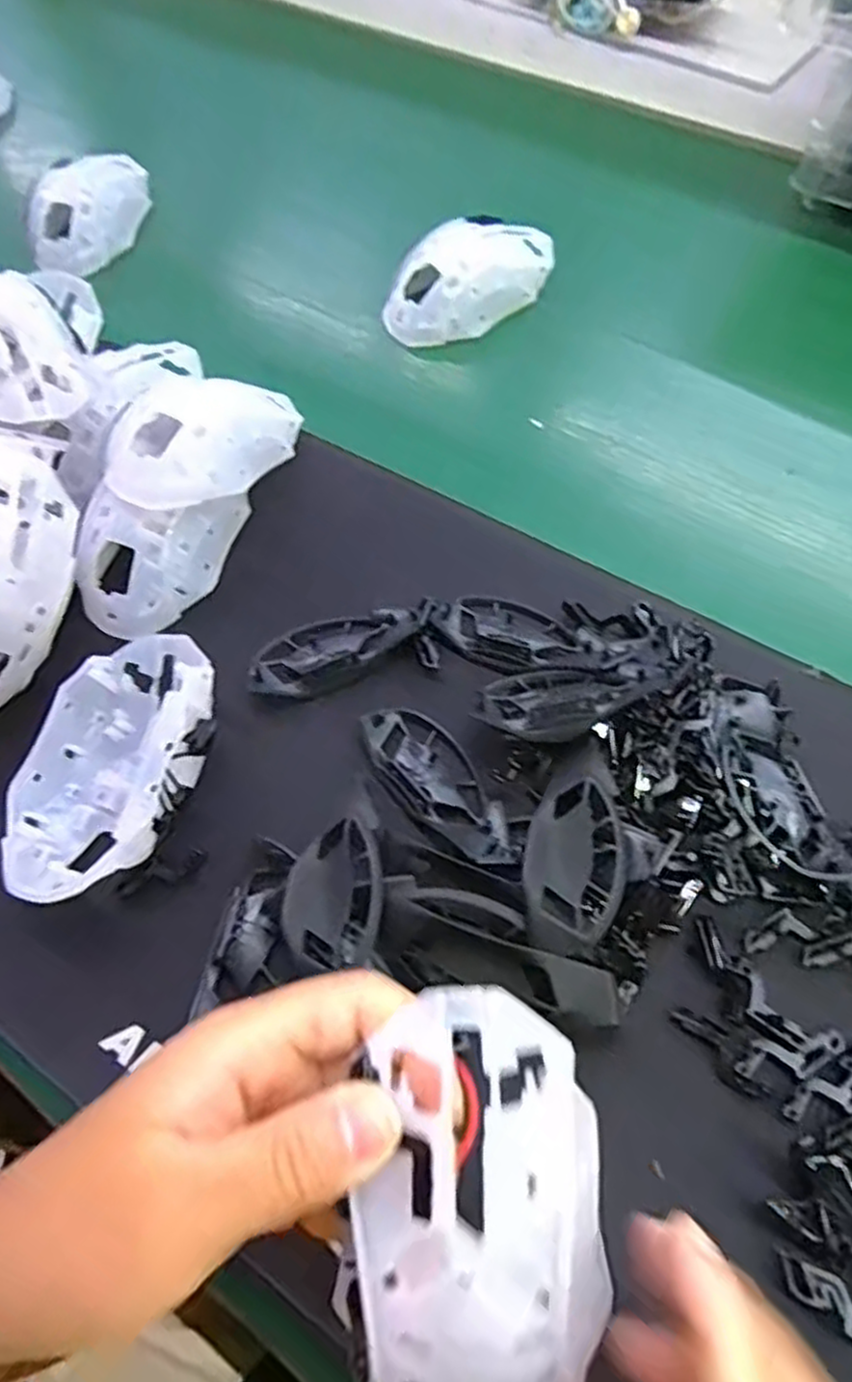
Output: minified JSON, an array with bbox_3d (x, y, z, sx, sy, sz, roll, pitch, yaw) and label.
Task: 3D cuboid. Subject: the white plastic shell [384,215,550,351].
[{"bbox_3d":[0.029,-0.255,0.454,0.113,0.038,0.059,-40,69,-16],"label":"white plastic shell"}]

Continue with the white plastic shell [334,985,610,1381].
[{"bbox_3d":[0.012,0.126,0.184,0.062,0.028,0.095,-4,64,0],"label":"white plastic shell"}]

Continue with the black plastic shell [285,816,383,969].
[{"bbox_3d":[-0.034,0.077,0.284,0.034,0.015,0.052,0,64,2],"label":"black plastic shell"}]

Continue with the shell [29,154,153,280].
[{"bbox_3d":[-0.228,-0.337,0.517,0.047,0.038,0.124,18,66,10],"label":"shell"}]

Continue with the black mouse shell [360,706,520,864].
[{"bbox_3d":[0.006,0.037,0.303,0.033,0.009,0.083,-35,68,-15],"label":"black mouse shell"}]

